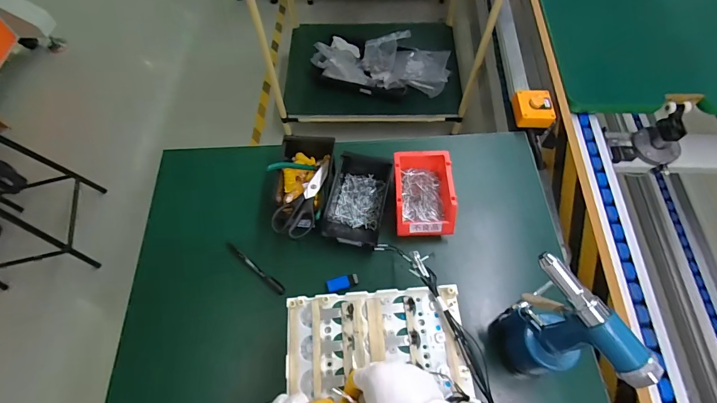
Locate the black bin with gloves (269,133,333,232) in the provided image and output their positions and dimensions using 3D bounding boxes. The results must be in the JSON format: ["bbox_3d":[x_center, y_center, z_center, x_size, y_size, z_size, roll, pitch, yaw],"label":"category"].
[{"bbox_3d":[-0.111,-0.032,0.756,0.110,0.066,0.222,4,63,4],"label":"black bin with gloves"}]

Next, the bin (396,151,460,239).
[{"bbox_3d":[0.124,-0.019,0.725,0.106,0.061,0.159,-2,62,1],"label":"bin"}]

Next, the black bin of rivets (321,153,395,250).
[{"bbox_3d":[0.002,-0.006,0.758,0.108,0.067,0.204,10,63,7],"label":"black bin of rivets"}]

